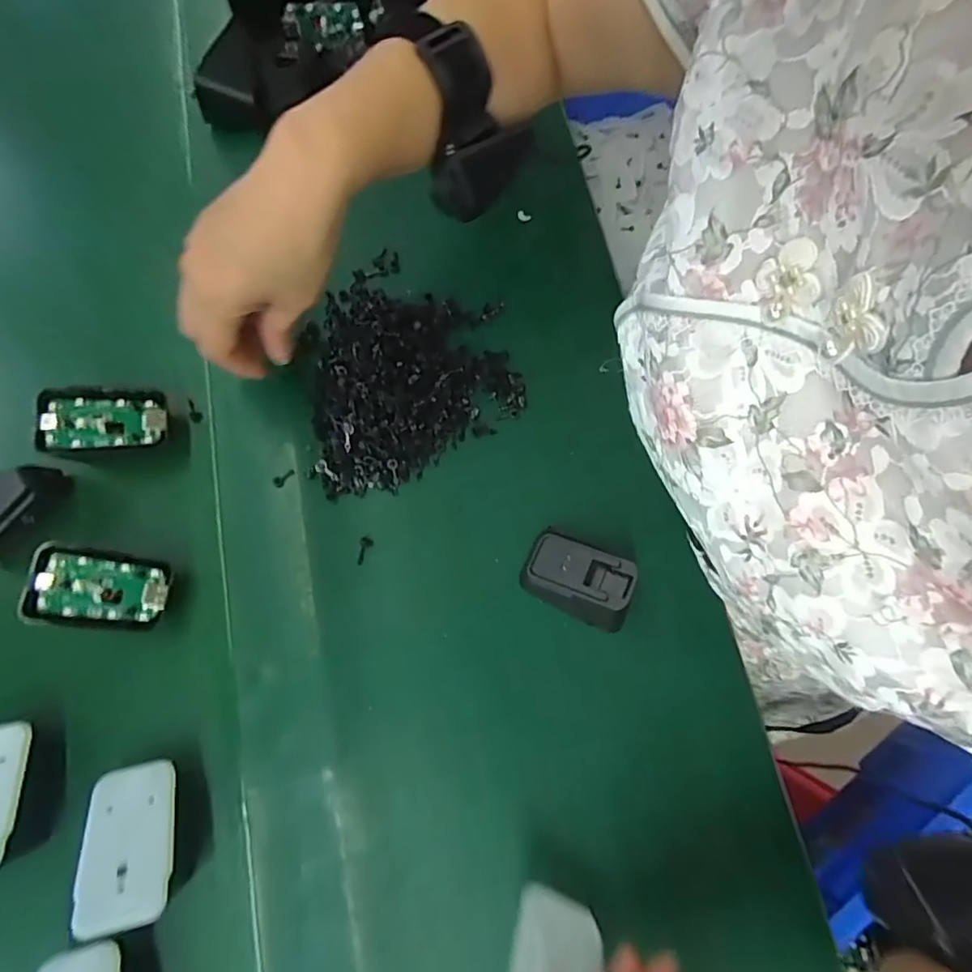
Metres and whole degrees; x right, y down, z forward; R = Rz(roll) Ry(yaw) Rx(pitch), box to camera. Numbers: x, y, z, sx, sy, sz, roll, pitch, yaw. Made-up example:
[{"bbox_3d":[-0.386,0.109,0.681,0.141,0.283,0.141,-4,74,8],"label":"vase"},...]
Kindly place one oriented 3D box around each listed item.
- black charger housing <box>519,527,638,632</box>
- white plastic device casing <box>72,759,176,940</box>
[{"bbox_3d":[0.055,0.057,0.327,0.064,0.027,0.043,23,72,23],"label":"black charger housing"},{"bbox_3d":[-0.177,0.176,0.271,0.042,0.004,0.069,-10,57,-9],"label":"white plastic device casing"}]

